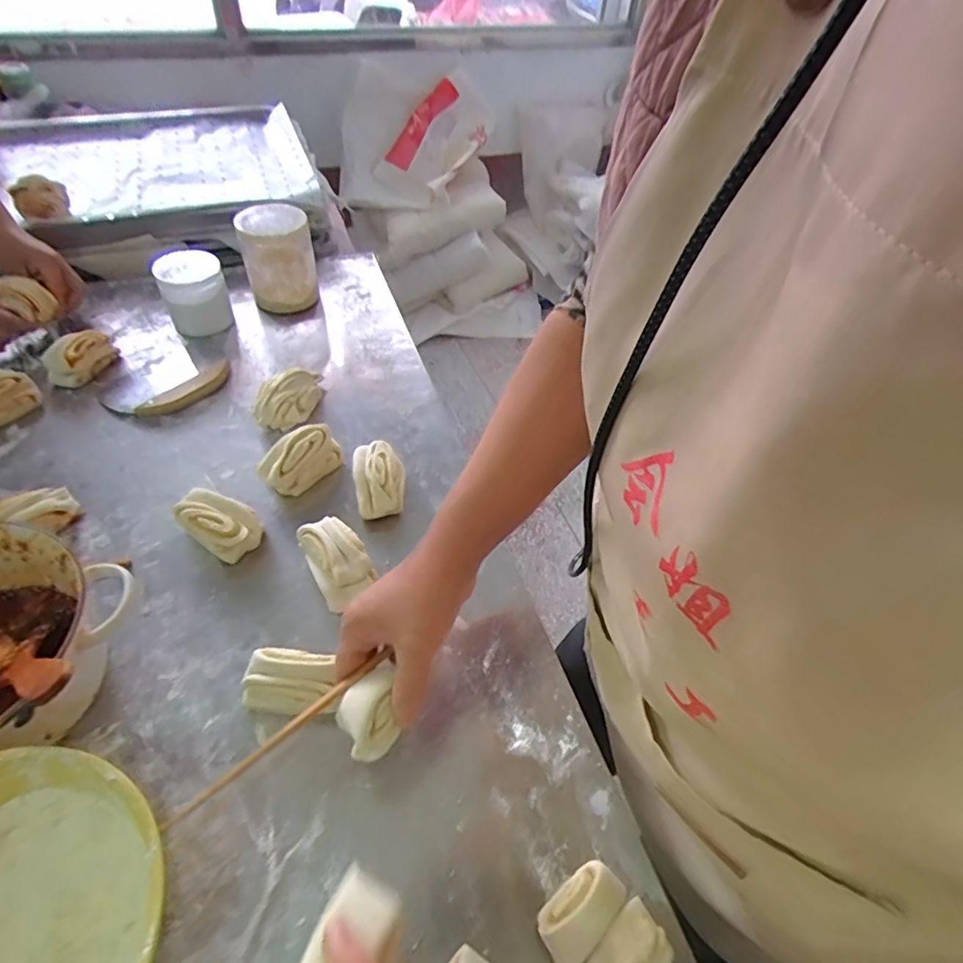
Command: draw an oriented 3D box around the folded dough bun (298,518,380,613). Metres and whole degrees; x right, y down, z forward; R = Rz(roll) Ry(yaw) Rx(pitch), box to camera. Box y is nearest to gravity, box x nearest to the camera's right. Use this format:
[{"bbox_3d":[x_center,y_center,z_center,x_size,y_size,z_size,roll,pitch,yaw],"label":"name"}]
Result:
[{"bbox_3d":[-0.143,0.077,0.562,0.052,0.049,0.091,-24,56,-23],"label":"folded dough bun"}]

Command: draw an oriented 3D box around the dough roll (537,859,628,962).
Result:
[{"bbox_3d":[0.069,0.300,0.397,0.067,0.035,0.036,-33,60,-28],"label":"dough roll"}]

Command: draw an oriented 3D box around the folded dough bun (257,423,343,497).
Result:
[{"bbox_3d":[-0.202,-0.025,0.640,0.046,0.051,0.093,34,55,21],"label":"folded dough bun"}]

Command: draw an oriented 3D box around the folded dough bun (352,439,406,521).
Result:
[{"bbox_3d":[-0.112,-0.001,0.629,0.055,0.045,0.089,-9,51,-13],"label":"folded dough bun"}]

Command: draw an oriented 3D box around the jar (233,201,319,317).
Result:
[{"bbox_3d":[-0.300,-0.333,0.842,0.098,0.122,0.106,-14,53,-16],"label":"jar"}]

